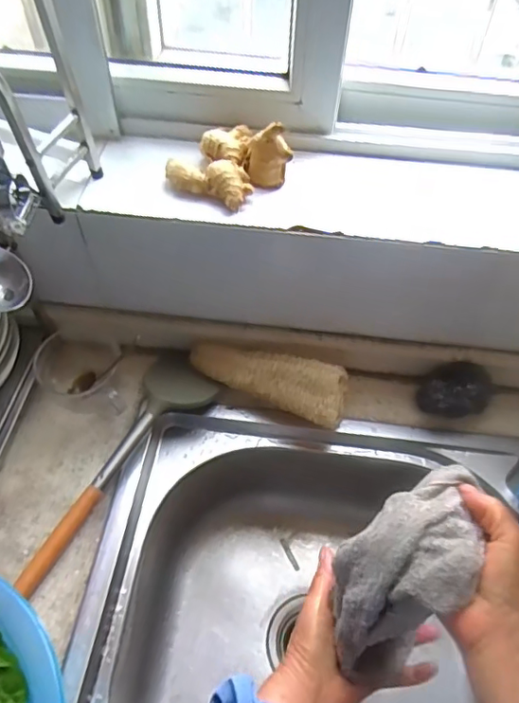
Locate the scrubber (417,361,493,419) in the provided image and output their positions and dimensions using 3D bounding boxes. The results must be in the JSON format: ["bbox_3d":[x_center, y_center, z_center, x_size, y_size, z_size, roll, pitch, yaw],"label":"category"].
[{"bbox_3d":[0.229,0.052,0.645,0.084,0.055,0.061,-2,53,-2],"label":"scrubber"}]

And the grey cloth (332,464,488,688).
[{"bbox_3d":[0.099,0.176,0.412,0.080,0.181,0.083,30,31,20],"label":"grey cloth"}]

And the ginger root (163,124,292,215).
[{"bbox_3d":[-0.034,-0.196,0.563,0.102,0.051,0.093,-38,62,-25],"label":"ginger root"}]

